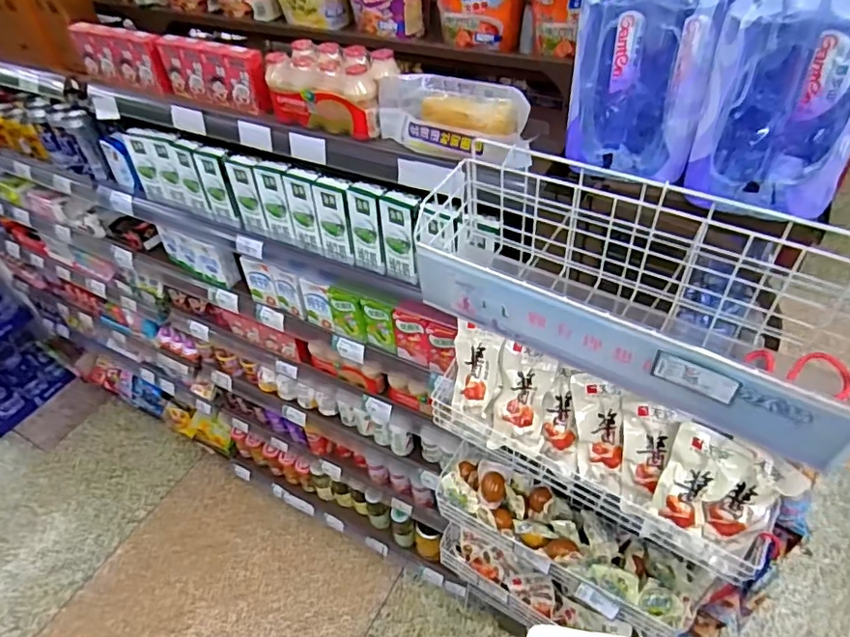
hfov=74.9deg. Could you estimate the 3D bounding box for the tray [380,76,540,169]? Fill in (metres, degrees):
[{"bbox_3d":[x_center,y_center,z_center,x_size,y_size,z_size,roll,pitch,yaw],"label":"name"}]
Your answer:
[{"bbox_3d":[0.037,-0.253,0.702,0.213,0.076,0.064,25,52,27],"label":"tray"}]

